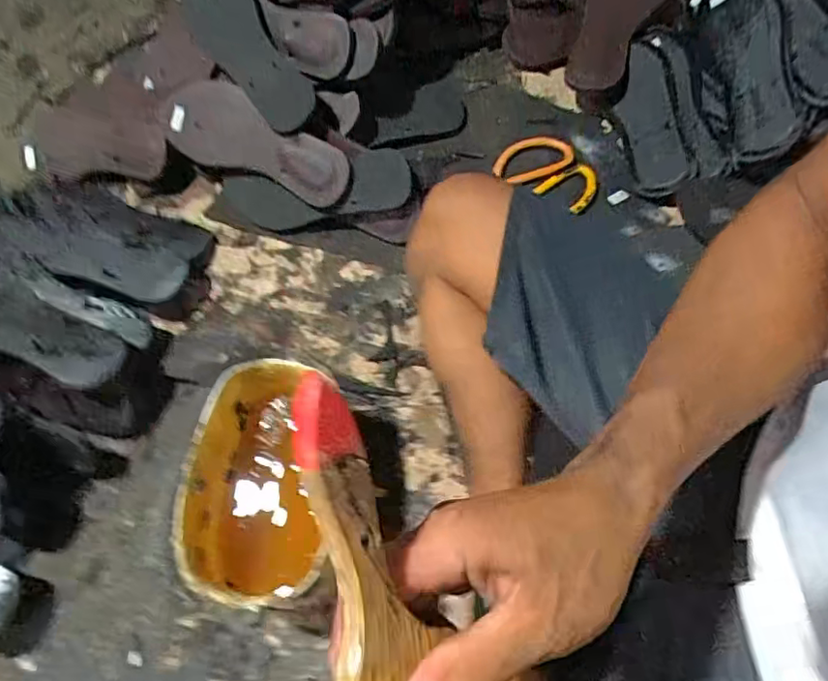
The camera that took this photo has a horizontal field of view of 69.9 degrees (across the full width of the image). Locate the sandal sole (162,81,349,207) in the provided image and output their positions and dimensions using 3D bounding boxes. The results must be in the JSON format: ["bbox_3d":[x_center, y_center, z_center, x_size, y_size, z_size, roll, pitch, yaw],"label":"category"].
[{"bbox_3d":[-0.189,-0.238,0.698,0.239,0.022,0.093,20,100,6],"label":"sandal sole"}]

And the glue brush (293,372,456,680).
[{"bbox_3d":[-0.015,0.099,0.216,0.066,0.020,0.159,-12,91,-47],"label":"glue brush"}]

